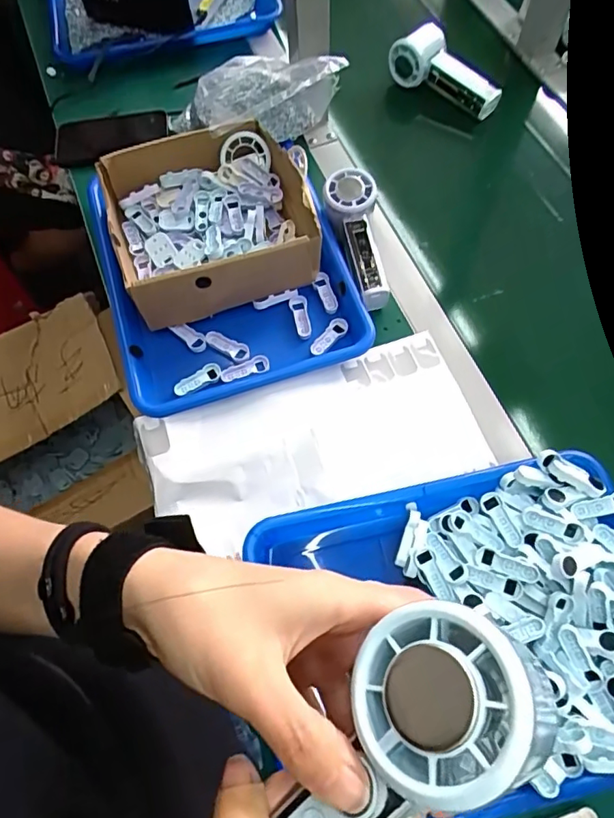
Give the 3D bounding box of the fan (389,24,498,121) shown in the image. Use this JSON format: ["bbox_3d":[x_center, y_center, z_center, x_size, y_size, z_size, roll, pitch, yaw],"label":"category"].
[{"bbox_3d":[0.184,-0.443,0.701,0.148,0.053,0.059,36,71,17],"label":"fan"}]

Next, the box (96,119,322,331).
[{"bbox_3d":[-0.106,-0.211,0.588,0.205,0.075,0.219,-20,66,-7],"label":"box"}]

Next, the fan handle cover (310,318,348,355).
[{"bbox_3d":[0.022,-0.075,0.568,0.018,0.012,0.051,40,72,18],"label":"fan handle cover"}]

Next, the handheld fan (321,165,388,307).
[{"bbox_3d":[0.059,-0.186,0.585,0.053,0.032,0.154,-12,78,-4],"label":"handheld fan"}]

